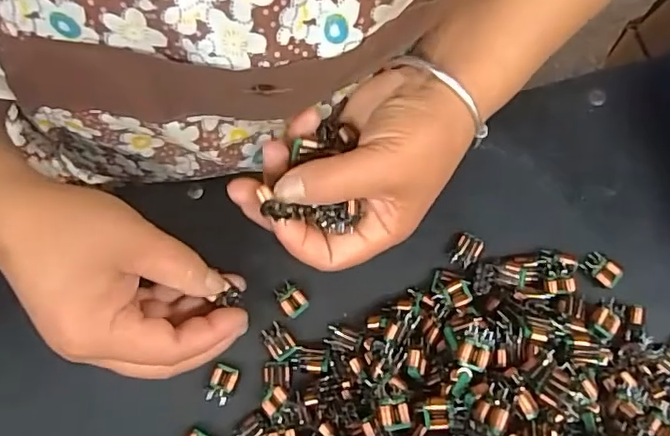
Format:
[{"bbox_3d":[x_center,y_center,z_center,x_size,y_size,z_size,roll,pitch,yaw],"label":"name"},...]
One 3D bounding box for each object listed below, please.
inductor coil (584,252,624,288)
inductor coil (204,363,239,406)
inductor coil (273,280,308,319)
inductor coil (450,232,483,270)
[{"bbox_3d":[0.150,0.030,0.318,0.020,0.011,0.012,42,80,11],"label":"inductor coil"},{"bbox_3d":[-0.062,0.091,0.307,0.015,0.005,0.020,19,76,6],"label":"inductor coil"},{"bbox_3d":[-0.025,0.046,0.317,0.014,0.008,0.019,-41,78,-9],"label":"inductor coil"},{"bbox_3d":[0.075,0.019,0.323,0.014,0.010,0.019,30,78,9],"label":"inductor coil"}]

